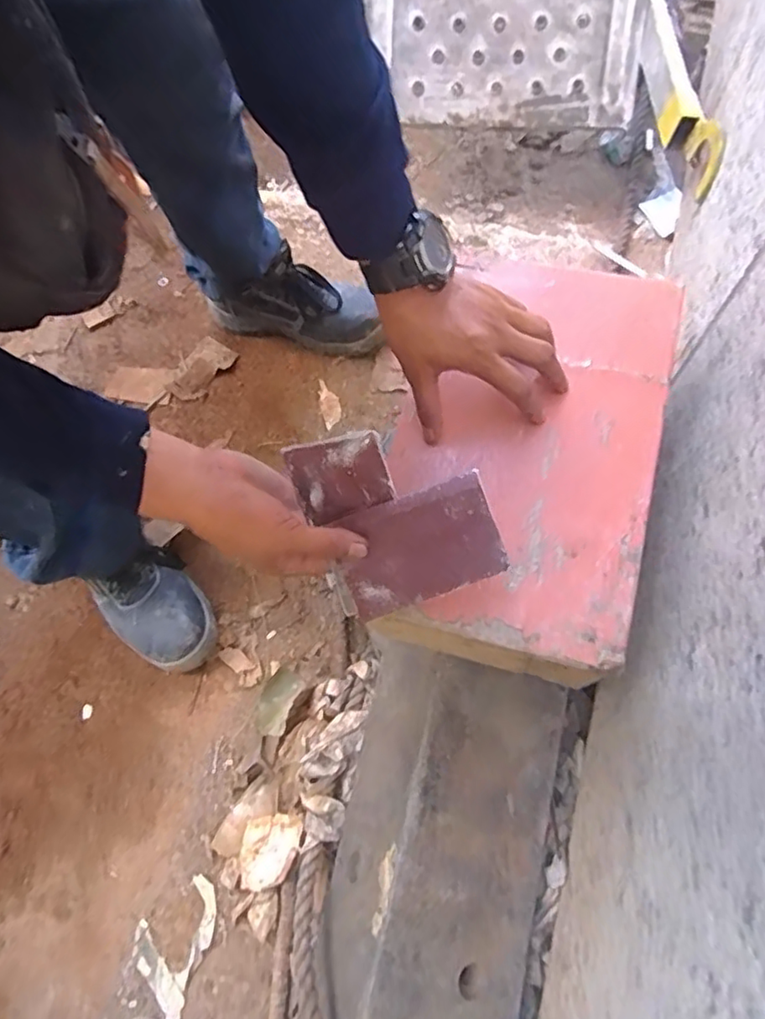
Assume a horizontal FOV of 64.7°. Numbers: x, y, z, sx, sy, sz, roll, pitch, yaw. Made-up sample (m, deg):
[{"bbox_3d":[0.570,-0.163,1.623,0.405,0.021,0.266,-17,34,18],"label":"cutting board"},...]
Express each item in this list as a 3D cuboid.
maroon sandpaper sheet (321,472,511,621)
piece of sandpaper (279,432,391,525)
[{"bbox_3d":[0.024,0.028,0.435,0.118,0.006,0.075,-20,91,16],"label":"maroon sandpaper sheet"},{"bbox_3d":[-0.032,-0.024,0.443,0.073,0.060,0.007,-14,23,19],"label":"piece of sandpaper"}]

